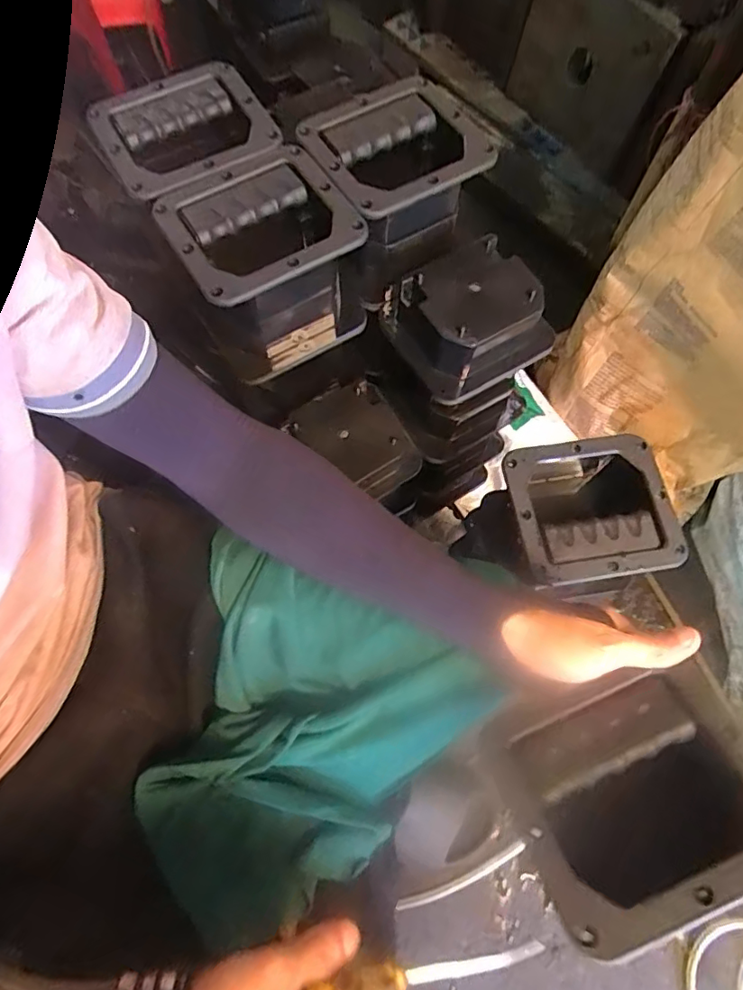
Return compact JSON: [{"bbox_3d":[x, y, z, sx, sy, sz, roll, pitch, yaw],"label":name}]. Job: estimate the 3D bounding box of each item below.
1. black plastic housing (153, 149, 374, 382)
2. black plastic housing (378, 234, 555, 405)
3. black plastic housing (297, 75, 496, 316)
[{"bbox_3d":[-0.094,-0.209,0.517,0.146,0.134,0.134,-29,71,-11],"label":"black plastic housing"},{"bbox_3d":[0.096,-0.178,0.547,0.141,0.079,0.133,-28,71,-11],"label":"black plastic housing"},{"bbox_3d":[0.020,-0.299,0.535,0.145,0.105,0.141,-32,72,-12],"label":"black plastic housing"}]

